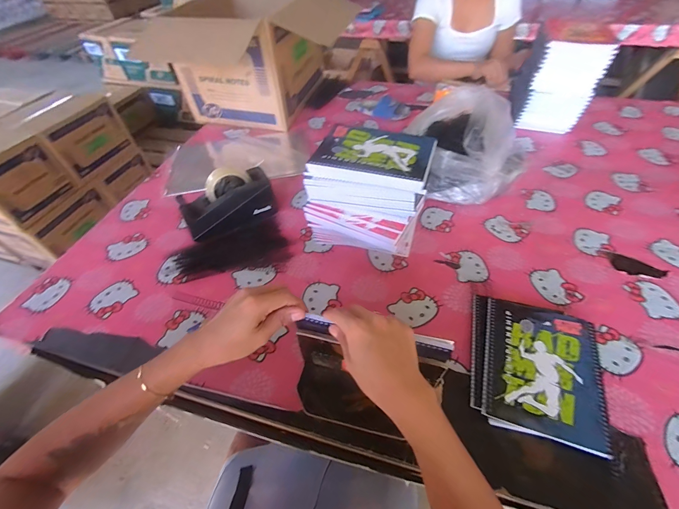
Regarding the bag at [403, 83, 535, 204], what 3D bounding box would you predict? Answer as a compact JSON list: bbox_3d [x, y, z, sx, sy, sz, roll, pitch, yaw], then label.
[{"bbox_3d":[0.275,-0.247,0.706,0.200,0.190,0.254,-21,52,-14],"label":"bag"}]

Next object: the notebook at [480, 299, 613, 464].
[{"bbox_3d":[0.304,0.168,0.460,0.156,0.012,0.198,14,53,15],"label":"notebook"}]

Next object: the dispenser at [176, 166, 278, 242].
[{"bbox_3d":[-0.245,-0.115,0.675,0.195,0.112,0.086,-25,53,-17],"label":"dispenser"}]

